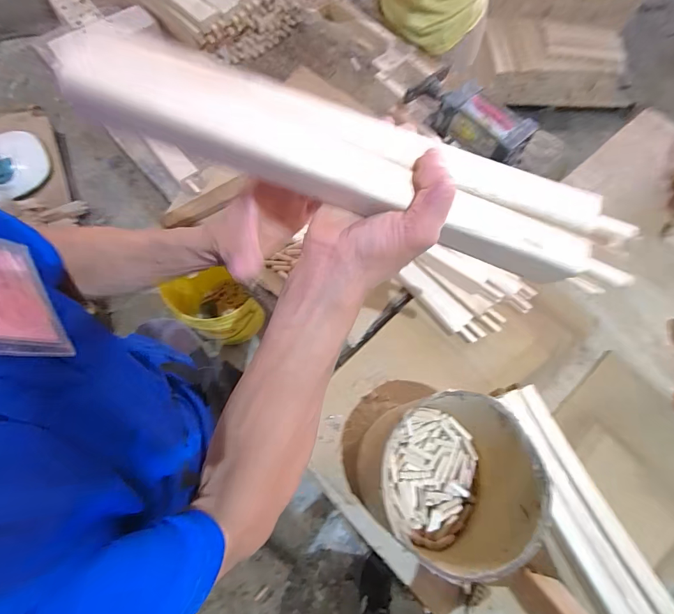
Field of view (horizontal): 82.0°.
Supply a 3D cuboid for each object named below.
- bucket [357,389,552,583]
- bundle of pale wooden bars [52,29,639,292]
[{"bbox_3d":[0.149,0.245,0.553,0.215,0.191,0.209,1,69,-3],"label":"bucket"},{"bbox_3d":[0.025,-0.098,0.280,0.401,0.051,0.065,17,69,-8],"label":"bundle of pale wooden bars"}]

